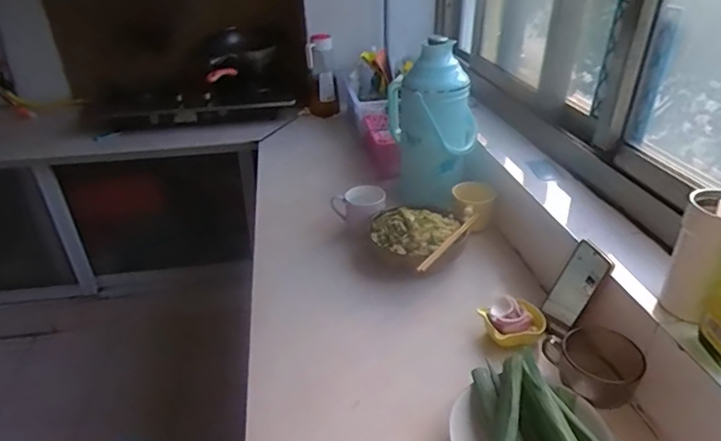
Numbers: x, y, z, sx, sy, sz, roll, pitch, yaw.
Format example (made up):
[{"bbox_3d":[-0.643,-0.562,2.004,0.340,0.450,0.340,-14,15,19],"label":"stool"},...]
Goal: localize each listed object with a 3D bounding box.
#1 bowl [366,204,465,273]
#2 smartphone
[{"bbox_3d":[0.116,0.042,0.985,0.186,0.102,0.151,-1,30,0],"label":"bowl"},{"bbox_3d":[0.339,0.108,0.769,0.014,0.146,0.076,12,25,-21],"label":"smartphone"}]

